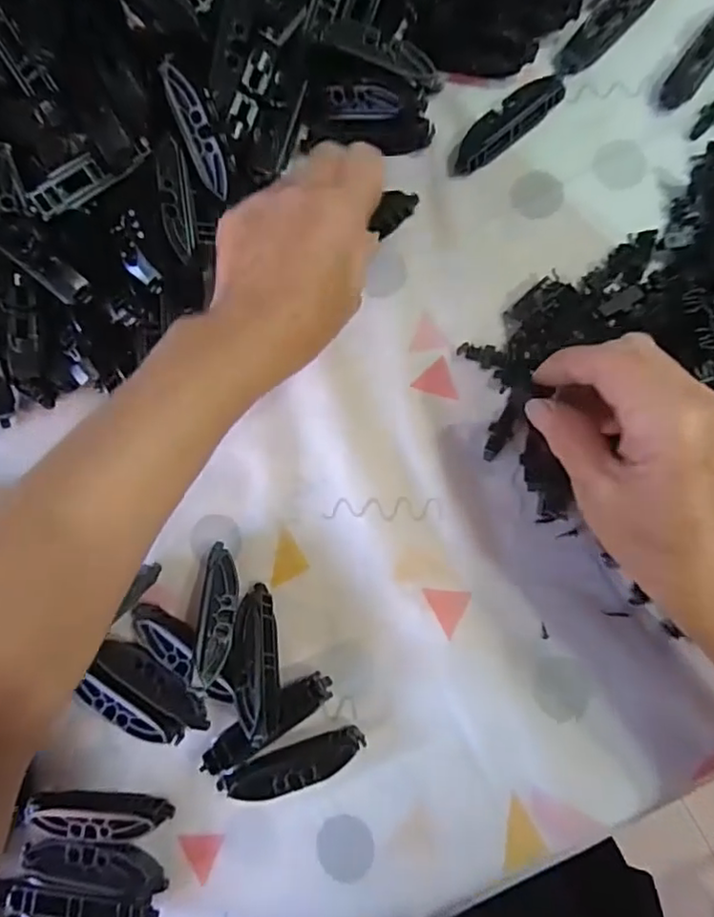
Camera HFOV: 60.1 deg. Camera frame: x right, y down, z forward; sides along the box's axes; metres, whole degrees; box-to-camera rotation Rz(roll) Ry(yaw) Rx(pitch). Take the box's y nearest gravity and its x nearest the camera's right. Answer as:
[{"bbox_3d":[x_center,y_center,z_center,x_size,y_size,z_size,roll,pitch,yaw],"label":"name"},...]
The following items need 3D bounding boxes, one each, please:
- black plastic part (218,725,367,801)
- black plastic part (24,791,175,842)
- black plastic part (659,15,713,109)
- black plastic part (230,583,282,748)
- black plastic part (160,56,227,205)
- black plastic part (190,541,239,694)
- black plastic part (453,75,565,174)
[{"bbox_3d":[-0.035,0.166,0.334,0.080,0.017,0.022,-19,80,4],"label":"black plastic part"},{"bbox_3d":[-0.143,0.199,0.344,0.081,0.021,0.021,-2,81,7],"label":"black plastic part"},{"bbox_3d":[0.211,-0.245,0.372,0.018,0.016,0.070,37,87,11],"label":"black plastic part"},{"bbox_3d":[-0.057,0.110,0.336,0.025,0.020,0.082,-10,58,5],"label":"black plastic part"},{"bbox_3d":[-0.092,-0.187,0.355,0.017,0.004,0.071,-20,117,4],"label":"black plastic part"},{"bbox_3d":[-0.077,0.086,0.341,0.018,0.014,0.080,-2,62,6],"label":"black plastic part"},{"bbox_3d":[0.093,-0.207,0.379,0.084,0.012,0.021,-38,79,0],"label":"black plastic part"}]

